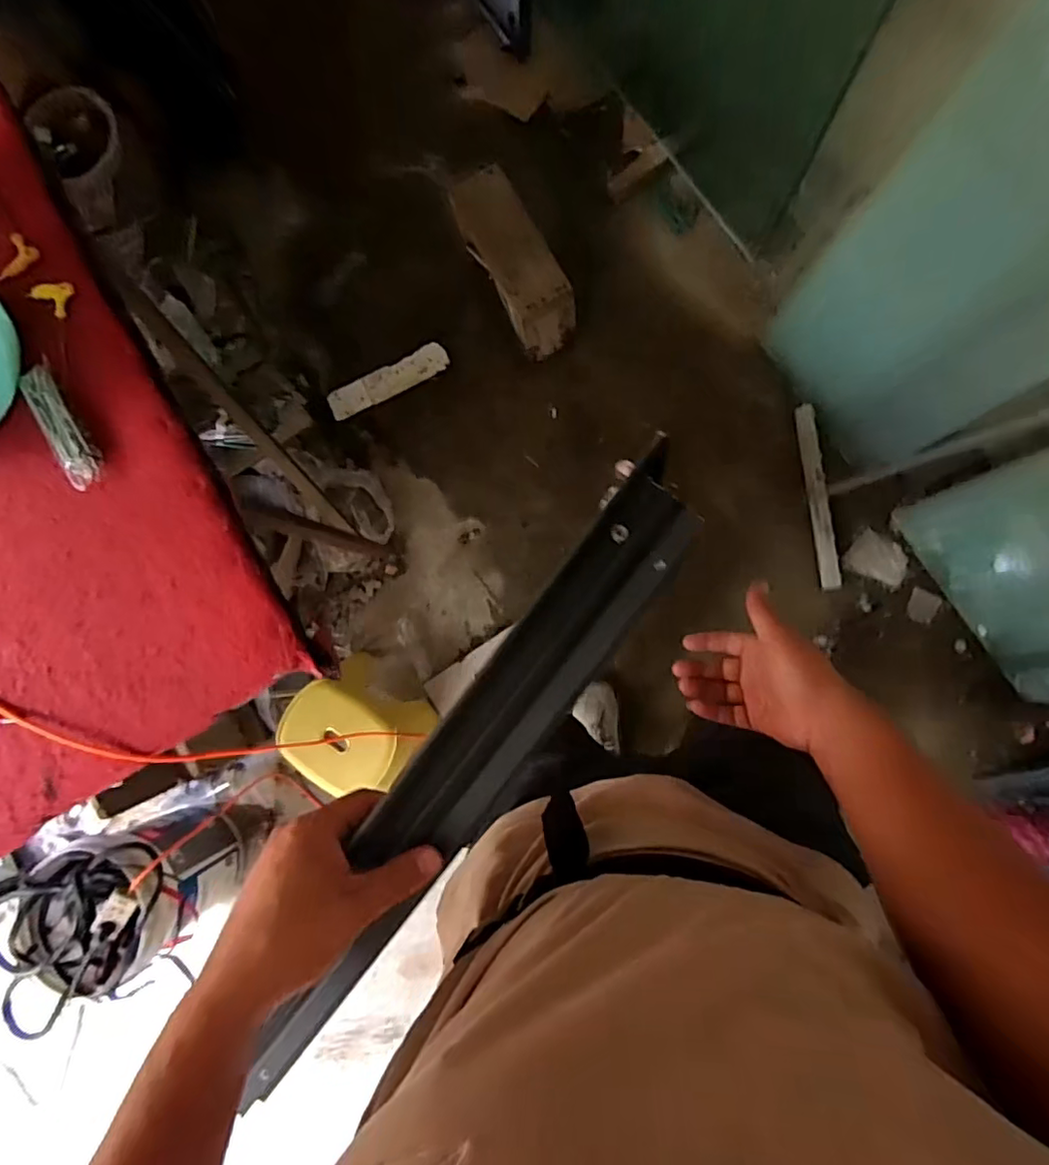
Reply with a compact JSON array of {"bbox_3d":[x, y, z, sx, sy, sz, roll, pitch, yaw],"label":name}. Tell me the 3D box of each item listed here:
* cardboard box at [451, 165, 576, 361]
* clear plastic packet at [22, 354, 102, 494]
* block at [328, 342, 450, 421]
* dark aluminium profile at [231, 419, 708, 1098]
[{"bbox_3d":[-0.027,-0.756,1.396,0.142,0.203,0.409,-31,102,4],"label":"cardboard box"},{"bbox_3d":[-0.593,-0.201,0.751,0.046,0.016,0.180,-34,83,4],"label":"clear plastic packet"},{"bbox_3d":[-0.369,-0.549,1.591,0.338,0.018,0.087,-28,82,-3],"label":"block"},{"bbox_3d":[-0.048,0.139,0.396,0.063,0.041,0.501,35,96,8],"label":"dark aluminium profile"}]

